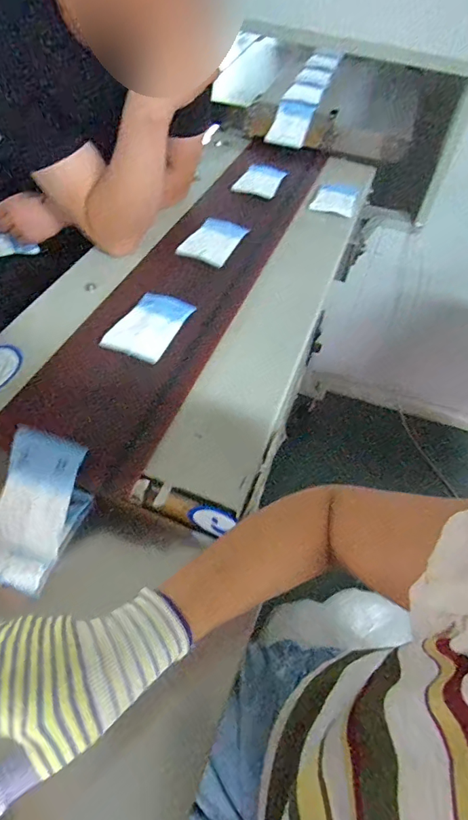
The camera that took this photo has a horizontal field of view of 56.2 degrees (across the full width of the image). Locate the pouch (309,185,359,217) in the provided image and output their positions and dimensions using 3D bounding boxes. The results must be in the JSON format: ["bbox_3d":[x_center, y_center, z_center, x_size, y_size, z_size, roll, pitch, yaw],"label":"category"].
[{"bbox_3d":[0.212,-0.441,0.927,0.090,0.028,0.094,17,54,7],"label":"pouch"}]

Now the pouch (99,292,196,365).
[{"bbox_3d":[-0.123,-0.127,0.648,0.085,0.006,0.136,21,55,10],"label":"pouch"}]

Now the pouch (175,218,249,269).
[{"bbox_3d":[-0.036,-0.305,0.799,0.088,0.019,0.132,22,55,11],"label":"pouch"}]

